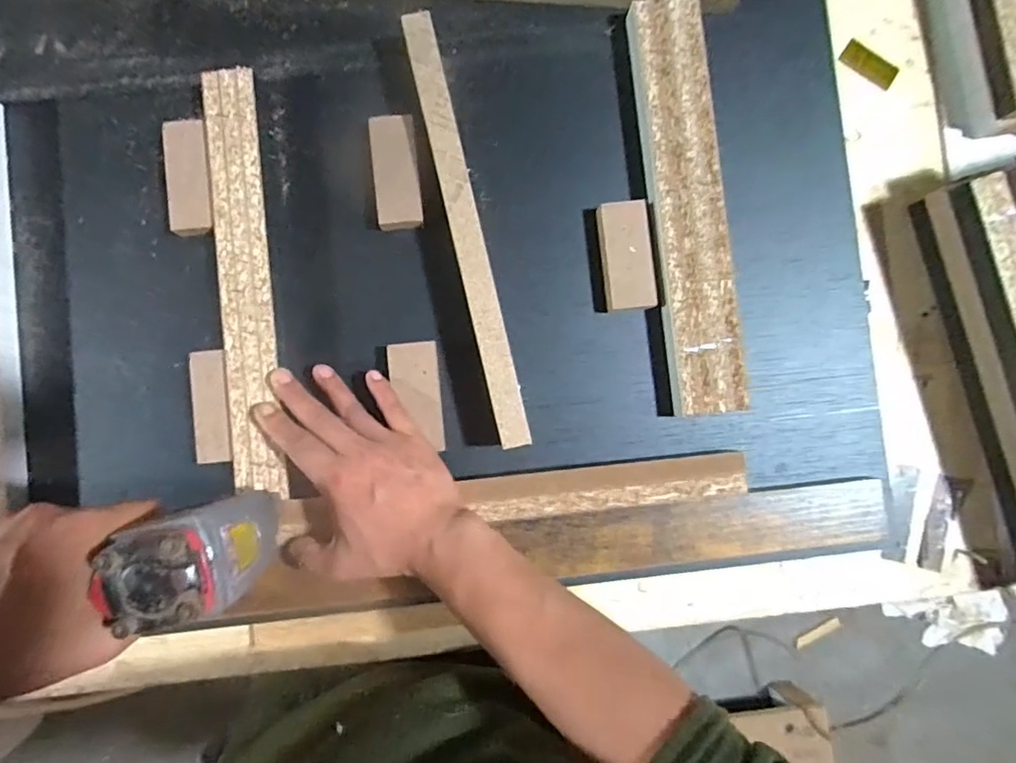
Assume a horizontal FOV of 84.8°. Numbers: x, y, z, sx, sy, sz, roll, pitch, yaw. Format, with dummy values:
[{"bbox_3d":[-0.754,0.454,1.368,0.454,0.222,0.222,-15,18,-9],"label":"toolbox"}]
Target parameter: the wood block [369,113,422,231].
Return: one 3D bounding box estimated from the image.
[{"bbox_3d":[-0.082,-0.153,0.413,0.032,0.016,0.081,-6,88,-1],"label":"wood block"}]

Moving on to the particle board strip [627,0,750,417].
[{"bbox_3d":[0.134,-0.131,0.422,0.055,0.024,0.307,-6,88,-1],"label":"particle board strip"}]

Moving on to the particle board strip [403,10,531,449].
[{"bbox_3d":[-0.028,-0.107,0.404,0.022,0.043,0.309,-13,88,-1],"label":"particle board strip"}]

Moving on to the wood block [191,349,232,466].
[{"bbox_3d":[-0.211,0.019,0.401,0.026,0.018,0.077,-4,88,-1],"label":"wood block"}]

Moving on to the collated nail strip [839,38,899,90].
[{"bbox_3d":[0.293,-0.258,0.451,0.047,0.004,0.019,34,94,2],"label":"collated nail strip"}]

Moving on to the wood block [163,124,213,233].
[{"bbox_3d":[-0.232,-0.147,0.407,0.032,0.013,0.081,-6,88,-1],"label":"wood block"}]

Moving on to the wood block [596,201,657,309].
[{"bbox_3d":[0.088,-0.093,0.415,0.037,0.020,0.078,-6,88,-1],"label":"wood block"}]

